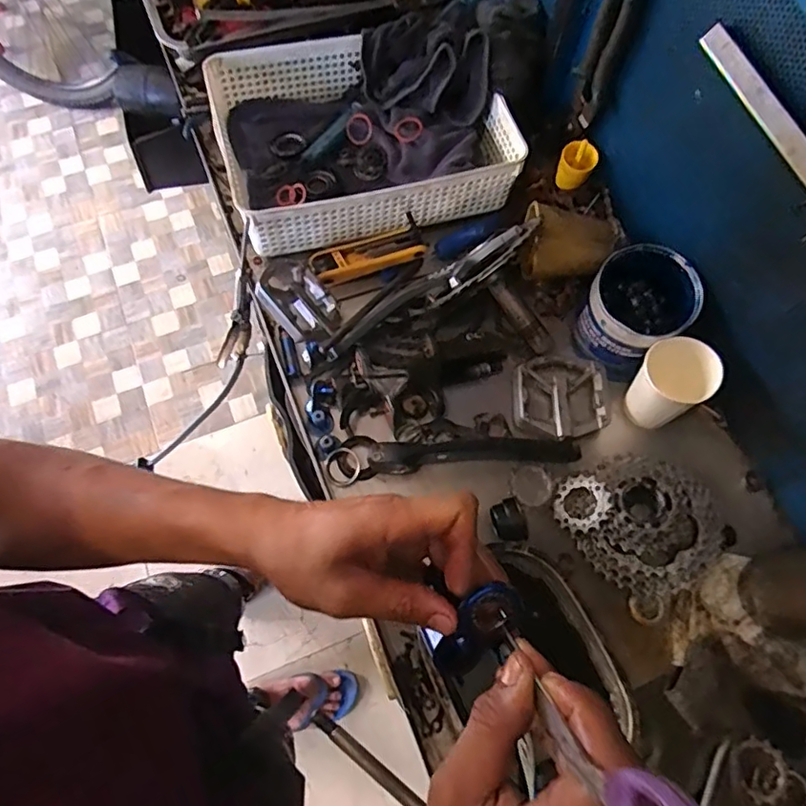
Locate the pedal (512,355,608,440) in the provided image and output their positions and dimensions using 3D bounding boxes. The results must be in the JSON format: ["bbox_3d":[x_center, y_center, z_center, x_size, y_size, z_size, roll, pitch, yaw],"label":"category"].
[{"bbox_3d":[0.168,-0.006,0.612,0.098,0.019,0.099,4,68,0],"label":"pedal"}]

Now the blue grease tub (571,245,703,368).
[{"bbox_3d":[0.245,-0.100,0.596,0.095,0.093,0.111,30,70,10],"label":"blue grease tub"}]

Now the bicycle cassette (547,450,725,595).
[{"bbox_3d":[0.238,0.109,0.549,0.135,0.033,0.132,-30,72,-13],"label":"bicycle cassette"}]

